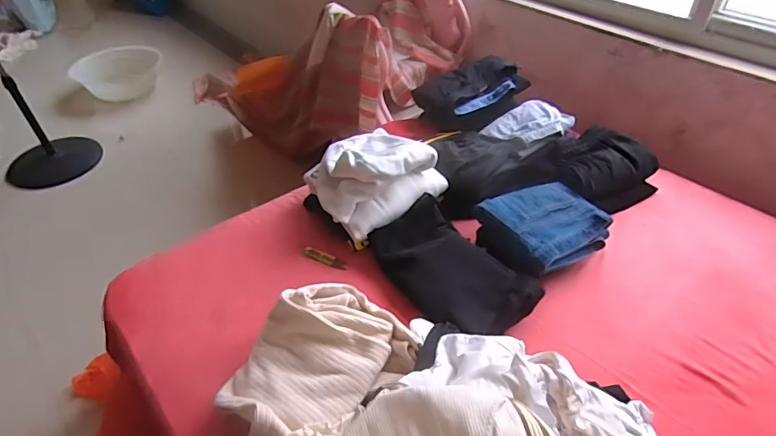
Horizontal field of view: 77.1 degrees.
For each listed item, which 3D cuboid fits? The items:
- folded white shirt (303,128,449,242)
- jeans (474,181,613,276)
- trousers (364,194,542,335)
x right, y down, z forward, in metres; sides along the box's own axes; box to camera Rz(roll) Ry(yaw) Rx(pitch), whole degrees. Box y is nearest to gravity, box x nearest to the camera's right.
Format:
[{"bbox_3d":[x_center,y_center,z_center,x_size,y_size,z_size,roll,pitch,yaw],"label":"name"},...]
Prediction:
[{"bbox_3d":[-0.038,-0.115,1.164,0.278,0.134,0.244,-28,49,-27],"label":"folded white shirt"},{"bbox_3d":[0.353,0.021,1.110,0.252,0.073,0.223,-23,47,-23],"label":"jeans"},{"bbox_3d":[0.130,0.112,1.038,0.206,0.076,0.357,-30,50,-28],"label":"trousers"}]

